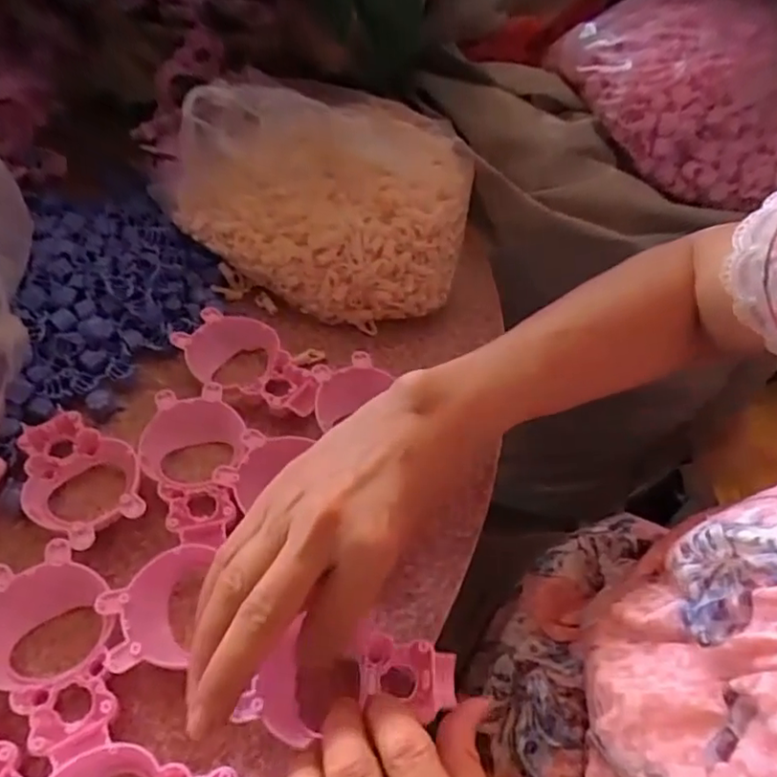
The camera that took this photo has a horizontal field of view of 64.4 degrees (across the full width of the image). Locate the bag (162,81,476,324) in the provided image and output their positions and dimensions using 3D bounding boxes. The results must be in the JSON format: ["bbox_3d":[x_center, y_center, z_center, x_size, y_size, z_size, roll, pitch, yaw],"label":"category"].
[{"bbox_3d":[-0.045,-0.154,0.462,0.212,0.101,0.156,19,54,11],"label":"bag"}]

